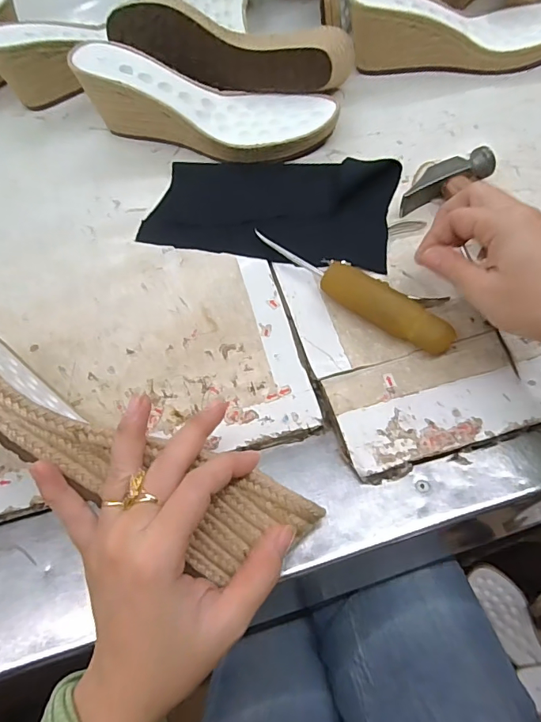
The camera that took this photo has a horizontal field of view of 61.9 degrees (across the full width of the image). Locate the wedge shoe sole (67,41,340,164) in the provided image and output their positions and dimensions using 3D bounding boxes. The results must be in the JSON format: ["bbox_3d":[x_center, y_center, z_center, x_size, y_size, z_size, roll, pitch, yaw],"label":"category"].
[{"bbox_3d":[-0.060,-0.250,0.438,0.241,0.073,0.080,3,62,6],"label":"wedge shoe sole"}]

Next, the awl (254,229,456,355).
[{"bbox_3d":[0.058,-0.057,0.350,0.175,0.029,0.021,34,69,20],"label":"awl"}]

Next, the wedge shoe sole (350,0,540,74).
[{"bbox_3d":[0.209,-0.360,0.486,0.247,0.067,0.093,-5,61,1],"label":"wedge shoe sole"}]

